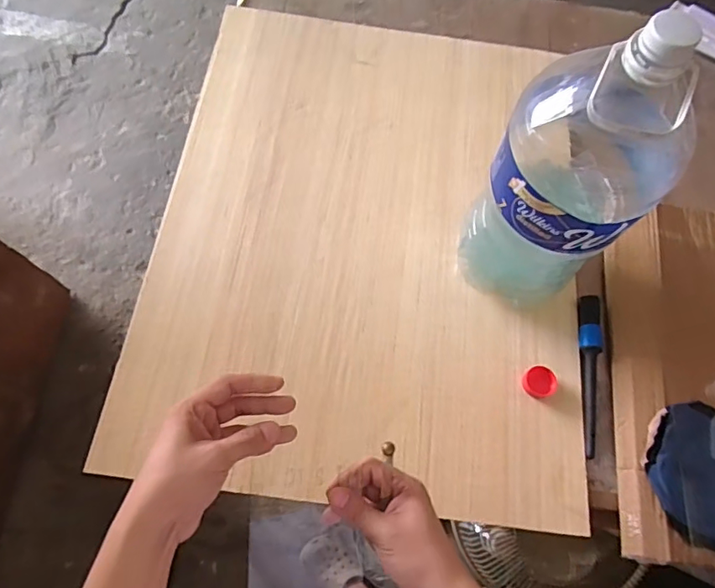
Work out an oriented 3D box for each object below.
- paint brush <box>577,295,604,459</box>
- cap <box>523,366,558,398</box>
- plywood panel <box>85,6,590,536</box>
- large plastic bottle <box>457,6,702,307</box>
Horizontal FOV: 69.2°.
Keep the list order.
[{"bbox_3d":[0.314,0.102,0.687,0.033,0.029,0.215,8,66,1],"label":"paint brush"},{"bbox_3d":[0.236,0.114,0.674,0.043,0.020,0.039,-11,68,-8],"label":"cap"},{"bbox_3d":[0.024,-0.116,0.765,0.584,0.023,0.783,7,66,0],"label":"plywood panel"},{"bbox_3d":[0.227,-0.117,0.562,0.148,0.391,0.153,41,71,14],"label":"large plastic bottle"}]

